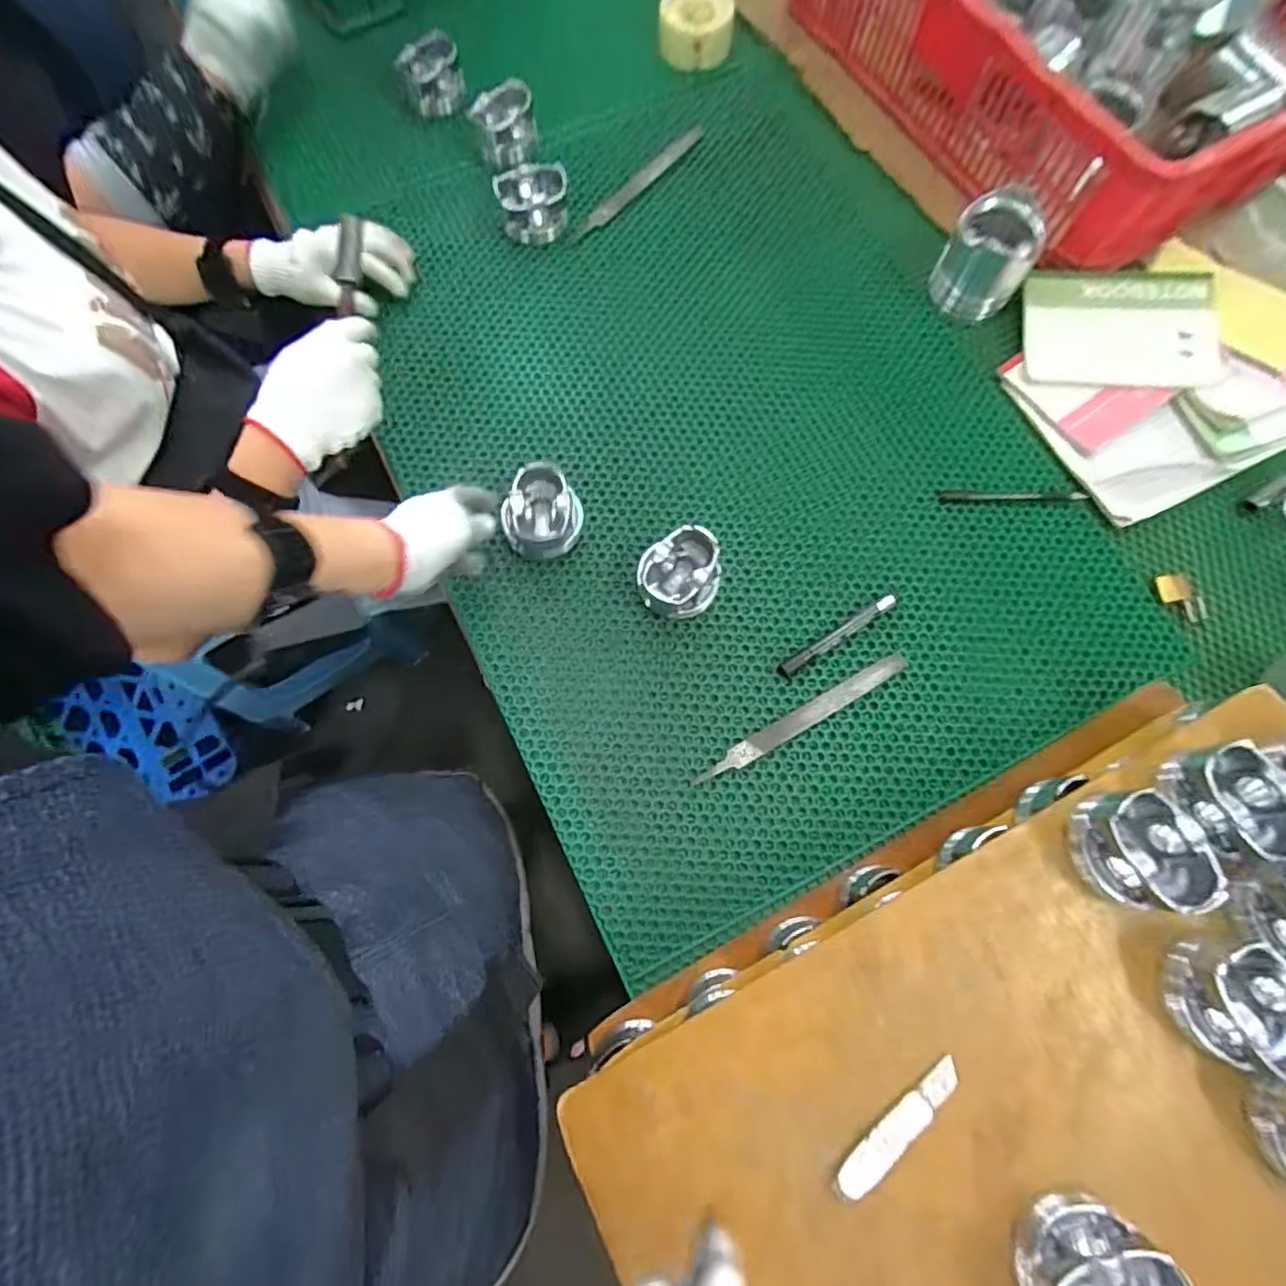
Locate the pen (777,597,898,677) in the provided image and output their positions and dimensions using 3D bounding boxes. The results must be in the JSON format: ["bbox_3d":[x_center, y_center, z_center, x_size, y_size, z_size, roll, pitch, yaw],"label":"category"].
[{"bbox_3d":[0.194,-0.008,0.620,0.138,0.012,0.015,-32,76,-8],"label":"pen"}]

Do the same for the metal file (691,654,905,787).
[{"bbox_3d":[0.152,0.073,0.600,0.232,0.006,0.020,-29,75,-7],"label":"metal file"}]

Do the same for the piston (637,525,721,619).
[{"bbox_3d":[0.041,-0.070,0.628,0.074,0.051,0.085,41,78,12],"label":"piston"}]

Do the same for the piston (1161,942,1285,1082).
[{"bbox_3d":[0.404,0.242,0.421,0.069,0.052,0.079,4,73,1],"label":"piston"}]

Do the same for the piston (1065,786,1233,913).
[{"bbox_3d":[0.355,0.148,0.448,0.067,0.047,0.080,-23,75,-7],"label":"piston"}]

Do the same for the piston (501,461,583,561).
[{"bbox_3d":[-0.100,-0.132,0.645,0.071,0.053,0.087,16,74,6],"label":"piston"}]

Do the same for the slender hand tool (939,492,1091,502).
[{"bbox_3d":[0.392,-0.156,0.668,0.150,0.007,0.012,1,73,1],"label":"slender hand tool"}]

